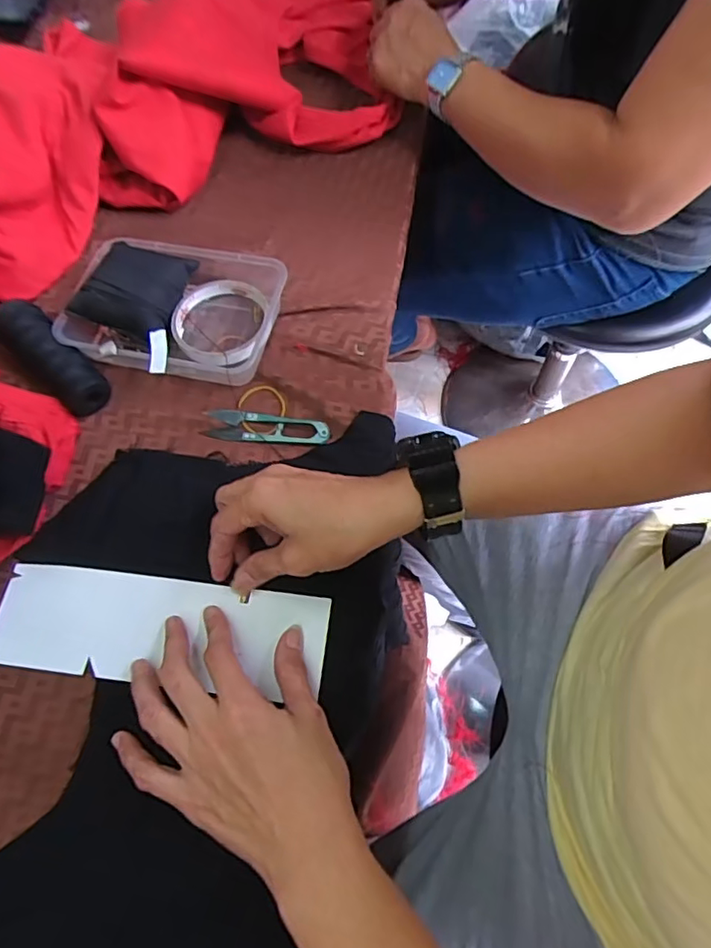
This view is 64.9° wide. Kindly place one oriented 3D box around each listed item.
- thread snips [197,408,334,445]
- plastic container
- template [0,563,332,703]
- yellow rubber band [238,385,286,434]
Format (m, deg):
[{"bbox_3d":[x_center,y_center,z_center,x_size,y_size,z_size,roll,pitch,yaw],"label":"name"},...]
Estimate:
[{"bbox_3d":[-0.072,-0.038,0.447,0.101,0.007,0.024,4,64,5],"label":"thread snips"},{"bbox_3d":[-0.155,-0.137,0.475,0.176,0.047,0.130,10,65,8],"label":"plastic container"},{"bbox_3d":[-0.135,0.106,0.387,0.229,0.006,0.071,6,68,3],"label":"template"},{"bbox_3d":[-0.078,-0.053,0.459,0.040,0.008,0.042,-1,64,2],"label":"yellow rubber band"}]

